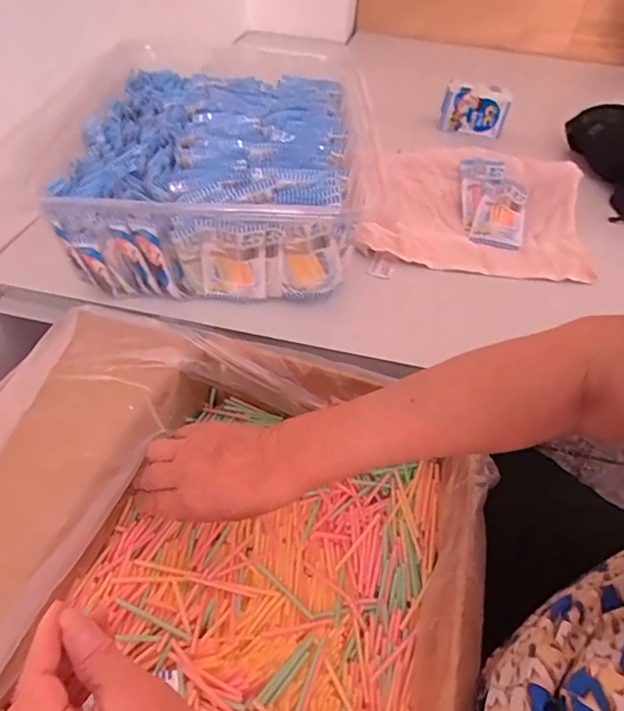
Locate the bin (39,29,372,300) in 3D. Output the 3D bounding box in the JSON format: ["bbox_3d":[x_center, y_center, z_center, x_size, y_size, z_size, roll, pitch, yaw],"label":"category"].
[{"bbox_3d":[-0.110,-0.254,0.643,0.331,0.106,0.438,3,47,-2],"label":"bin"}]

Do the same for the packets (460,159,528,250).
[{"bbox_3d":[0.244,-0.202,0.675,0.085,0.017,0.134,5,70,2],"label":"packets"}]

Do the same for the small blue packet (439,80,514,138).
[{"bbox_3d":[0.280,-0.422,0.877,0.109,0.087,0.029,19,47,12],"label":"small blue packet"}]

